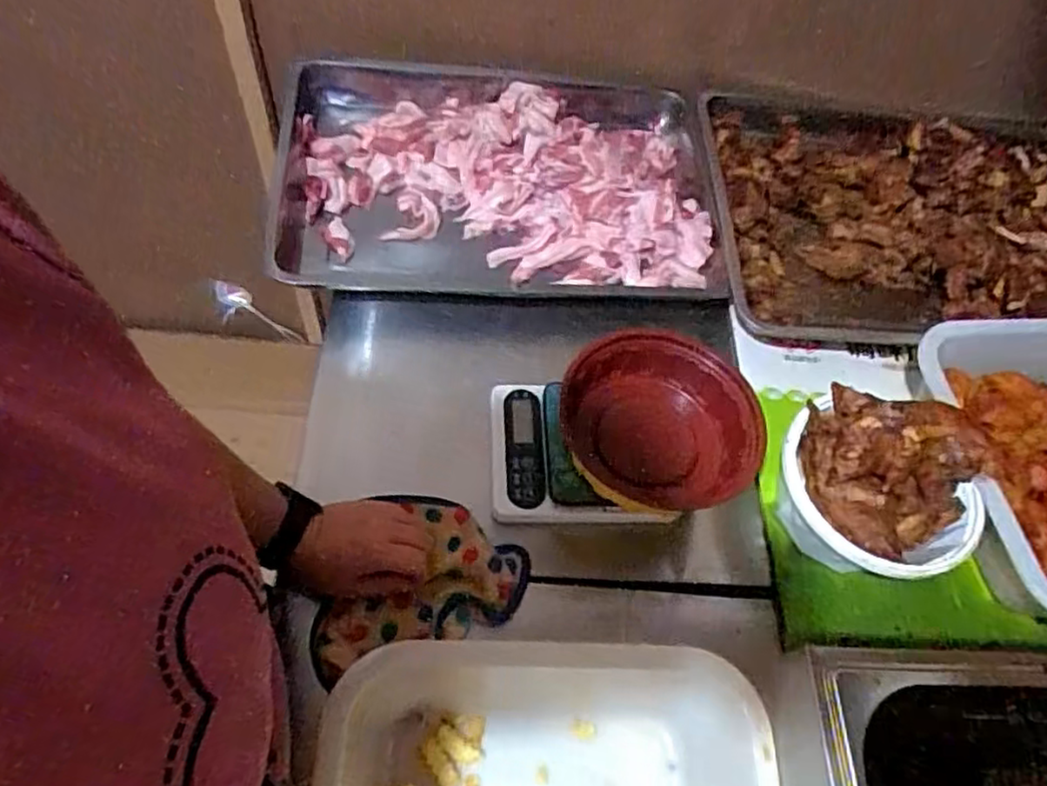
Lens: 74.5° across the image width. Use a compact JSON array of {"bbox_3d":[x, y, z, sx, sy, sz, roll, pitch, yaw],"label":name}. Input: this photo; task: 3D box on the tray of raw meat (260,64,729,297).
[{"bbox_3d":[-0.031,-0.250,0.793,0.488,0.052,0.345,1,59,-6],"label":"tray of raw meat"}]

